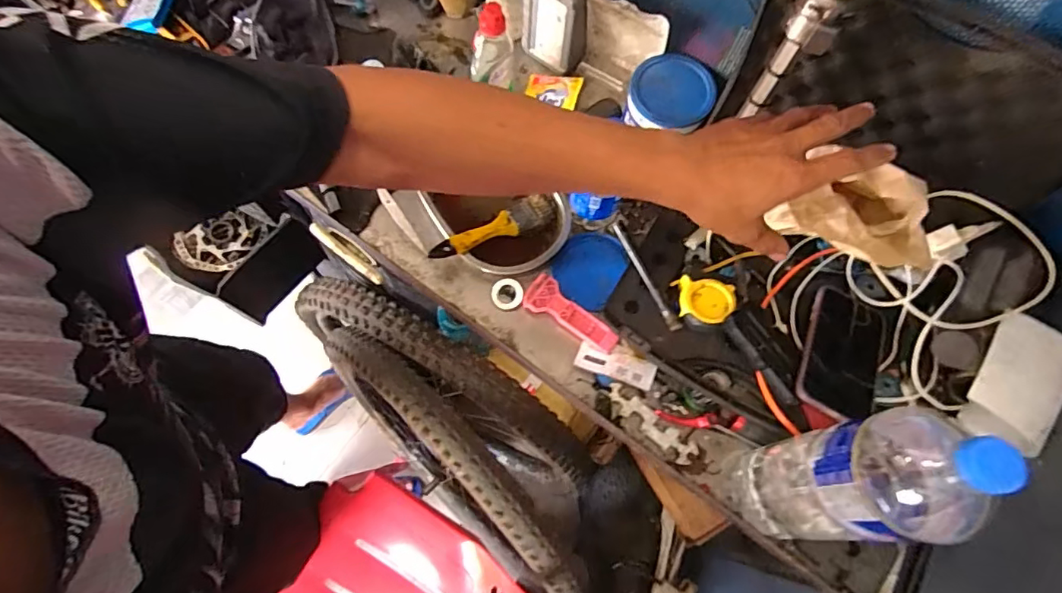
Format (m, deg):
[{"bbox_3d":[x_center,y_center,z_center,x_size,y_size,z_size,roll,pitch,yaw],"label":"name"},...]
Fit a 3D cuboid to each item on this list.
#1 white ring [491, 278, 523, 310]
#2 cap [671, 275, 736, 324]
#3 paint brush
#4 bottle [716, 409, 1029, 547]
[{"bbox_3d":[-0.029,-0.003,0.651,0.038,0.013,0.035,1,70,-2],"label":"white ring"},{"bbox_3d":[0.188,0.004,0.582,0.063,0.010,0.051,16,65,9],"label":"cap"},{"bbox_3d":[-0.050,-0.086,0.666,0.167,0.040,0.047,-24,73,-10],"label":"paint brush"},{"bbox_3d":[0.253,0.157,0.442,0.076,0.299,0.093,1,70,-2],"label":"bottle"}]

